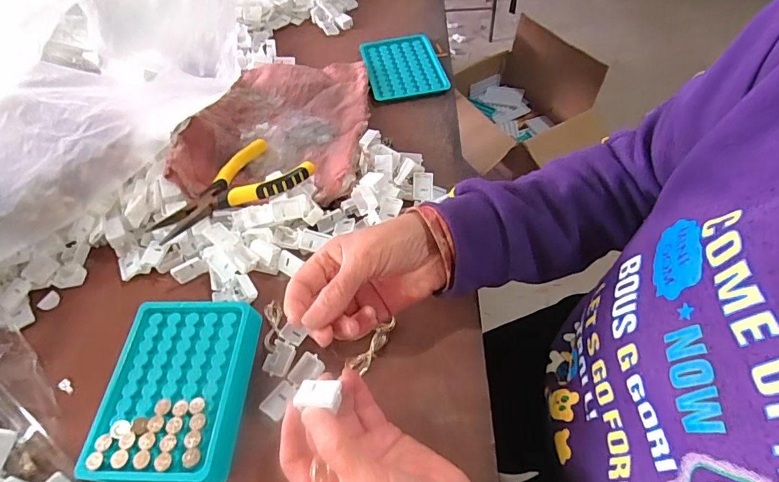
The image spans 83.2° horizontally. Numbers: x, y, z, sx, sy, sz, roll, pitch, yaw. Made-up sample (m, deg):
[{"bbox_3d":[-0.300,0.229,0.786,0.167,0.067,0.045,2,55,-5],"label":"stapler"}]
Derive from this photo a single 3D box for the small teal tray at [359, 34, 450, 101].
[{"bbox_3d":[0.018,-0.231,0.577,0.096,0.018,0.126,-9,55,-3],"label":"small teal tray"}]

